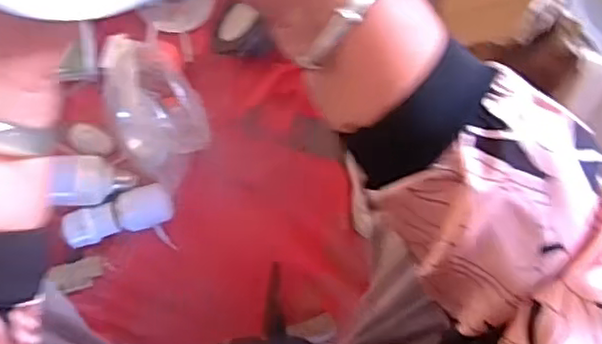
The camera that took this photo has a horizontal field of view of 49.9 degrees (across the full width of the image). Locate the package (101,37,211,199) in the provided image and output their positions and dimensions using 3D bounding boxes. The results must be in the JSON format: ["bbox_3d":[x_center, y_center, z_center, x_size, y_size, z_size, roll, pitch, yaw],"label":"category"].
[{"bbox_3d":[-0.174,-0.074,0.747,0.106,0.109,0.187,-26,94,-7],"label":"package"}]

